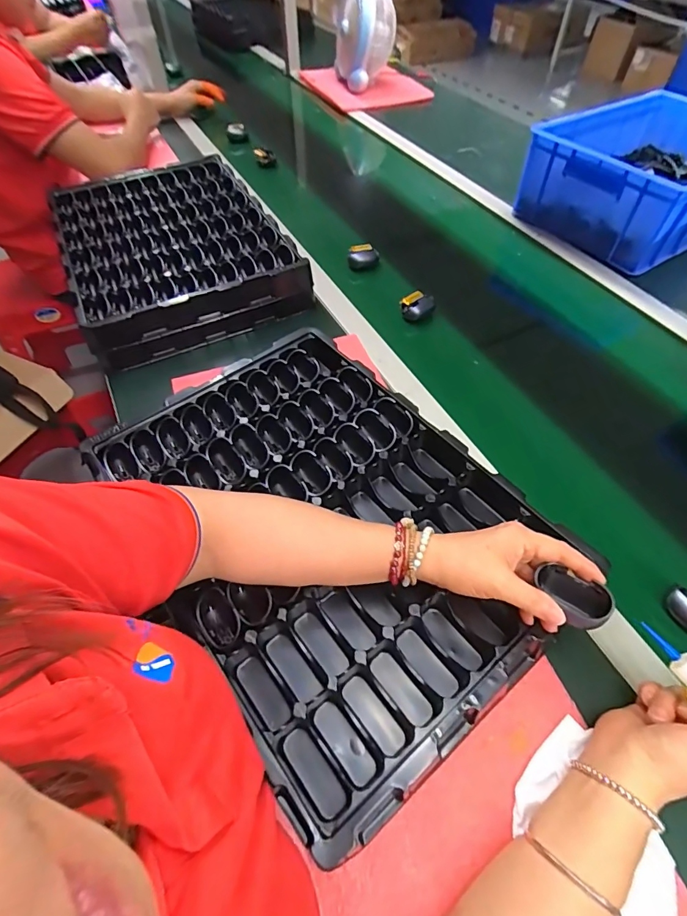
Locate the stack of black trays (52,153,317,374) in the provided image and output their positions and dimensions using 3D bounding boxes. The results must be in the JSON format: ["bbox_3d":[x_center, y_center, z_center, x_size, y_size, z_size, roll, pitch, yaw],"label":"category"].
[{"bbox_3d":[-0.273,-0.336,0.723,0.322,0.089,0.373,-24,57,-16],"label":"stack of black trays"}]

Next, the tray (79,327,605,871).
[{"bbox_3d":[-0.023,0.057,0.462,0.331,0.047,0.452,-35,61,-22],"label":"tray"}]

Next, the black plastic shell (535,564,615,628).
[{"bbox_3d":[0.181,0.110,0.354,0.056,0.018,0.037,26,58,18],"label":"black plastic shell"}]

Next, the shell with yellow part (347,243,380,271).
[{"bbox_3d":[0.035,-0.353,0.780,0.055,0.033,0.025,-4,54,-3],"label":"shell with yellow part"}]

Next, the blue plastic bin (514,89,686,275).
[{"bbox_3d":[0.543,-0.508,0.806,0.368,0.141,0.296,-28,59,-18],"label":"blue plastic bin"}]

